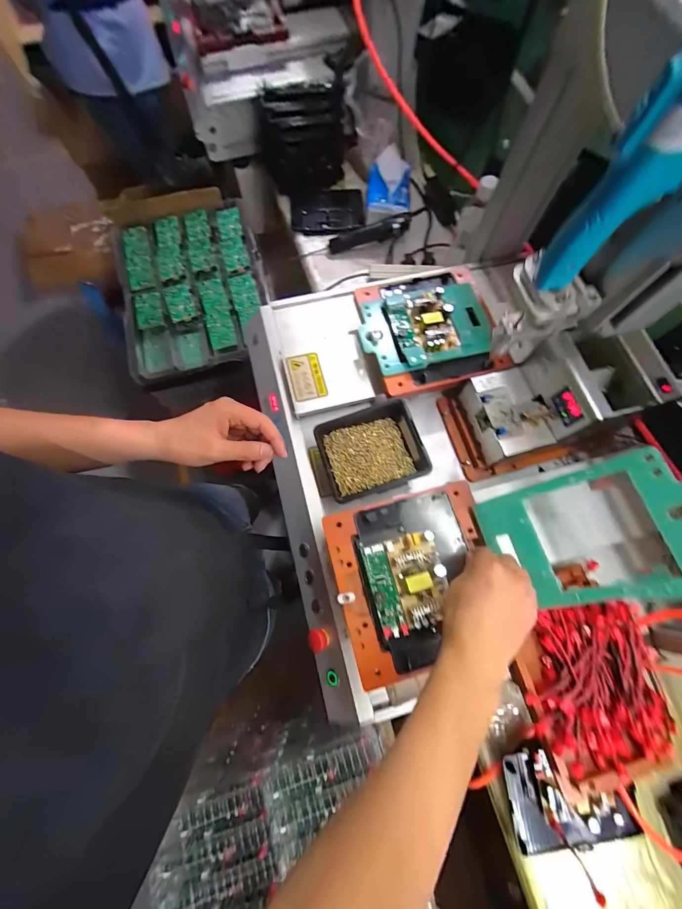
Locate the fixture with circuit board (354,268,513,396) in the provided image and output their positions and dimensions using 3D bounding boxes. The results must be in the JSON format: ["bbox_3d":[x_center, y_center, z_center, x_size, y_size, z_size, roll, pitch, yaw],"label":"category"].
[{"bbox_3d":[0.133,-0.199,0.523,0.195,0.040,0.201,-11,72,-3],"label":"fixture with circuit board"}]

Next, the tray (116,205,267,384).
[{"bbox_3d":[-0.388,-0.437,0.896,0.365,0.056,0.483,-12,79,-2],"label":"tray"}]

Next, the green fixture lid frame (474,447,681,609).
[{"bbox_3d":[0.256,0.088,0.354,0.197,0.007,0.133,-30,69,34],"label":"green fixture lid frame"}]

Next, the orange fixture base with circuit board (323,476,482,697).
[{"bbox_3d":[0.090,0.145,0.405,0.187,0.038,0.191,-13,72,-4],"label":"orange fixture base with circuit board"}]

